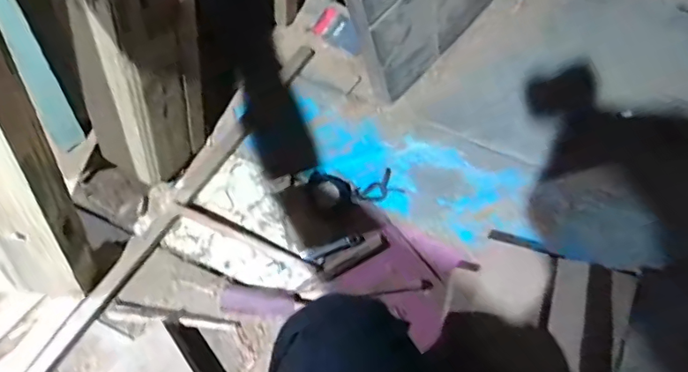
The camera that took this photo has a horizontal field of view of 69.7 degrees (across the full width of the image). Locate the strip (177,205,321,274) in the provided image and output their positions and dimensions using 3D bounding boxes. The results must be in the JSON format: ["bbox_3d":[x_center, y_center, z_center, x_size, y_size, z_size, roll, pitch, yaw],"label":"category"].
[{"bbox_3d":[-0.145,0.082,0.745,0.229,0.008,0.019,23,73,7],"label":"strip"}]

